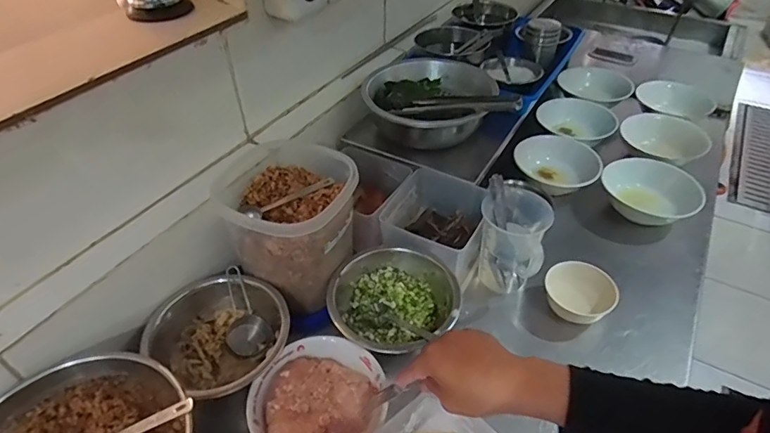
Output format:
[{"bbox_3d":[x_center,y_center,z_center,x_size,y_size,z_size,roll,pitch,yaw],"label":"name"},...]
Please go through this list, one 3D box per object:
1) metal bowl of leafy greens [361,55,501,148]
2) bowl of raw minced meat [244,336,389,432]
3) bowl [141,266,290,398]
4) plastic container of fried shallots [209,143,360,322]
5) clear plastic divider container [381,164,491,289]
[{"bbox_3d":[0.076,-0.179,0.794,0.209,0.085,0.181,-13,44,-14],"label":"metal bowl of leafy greens"},{"bbox_3d":[-0.074,0.215,0.538,0.141,0.056,0.137,0,43,0],"label":"bowl of raw minced meat"},{"bbox_3d":[-0.201,0.137,0.585,0.161,0.088,0.146,21,47,21],"label":"bowl"},{"bbox_3d":[-0.136,-0.001,0.649,0.176,0.140,0.170,18,46,19],"label":"plastic container of fried shallots"},{"bbox_3d":[0.082,0.011,0.718,0.140,0.102,0.142,17,46,18],"label":"clear plastic divider container"}]

